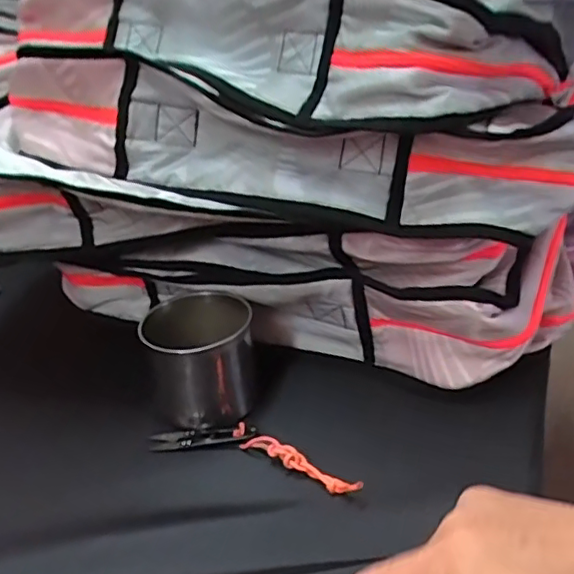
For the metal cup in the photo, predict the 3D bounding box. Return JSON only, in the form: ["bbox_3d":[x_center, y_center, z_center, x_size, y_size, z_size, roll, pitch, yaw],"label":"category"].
[{"bbox_3d":[-0.080,0.065,0.568,0.093,0.098,0.089,-5,28,2],"label":"metal cup"}]

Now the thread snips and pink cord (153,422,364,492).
[{"bbox_3d":[-0.027,0.135,0.507,0.194,0.021,0.041,8,31,24],"label":"thread snips and pink cord"}]

